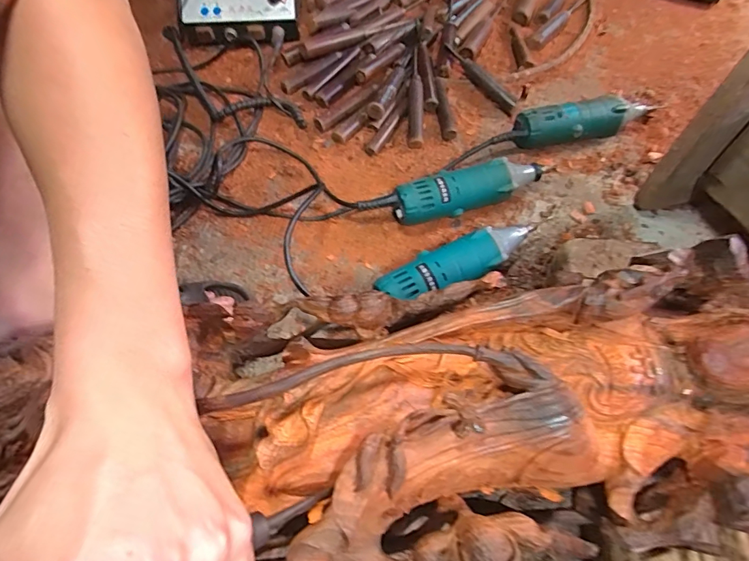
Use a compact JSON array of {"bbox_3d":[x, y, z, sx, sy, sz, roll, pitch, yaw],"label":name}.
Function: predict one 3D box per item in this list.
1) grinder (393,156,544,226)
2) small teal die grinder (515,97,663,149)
[{"bbox_3d":[0.119,-0.112,0.540,0.199,0.054,0.049,-17,63,-9],"label":"grinder"},{"bbox_3d":[0.294,-0.223,0.609,0.216,0.057,0.052,-15,63,-9],"label":"small teal die grinder"}]

